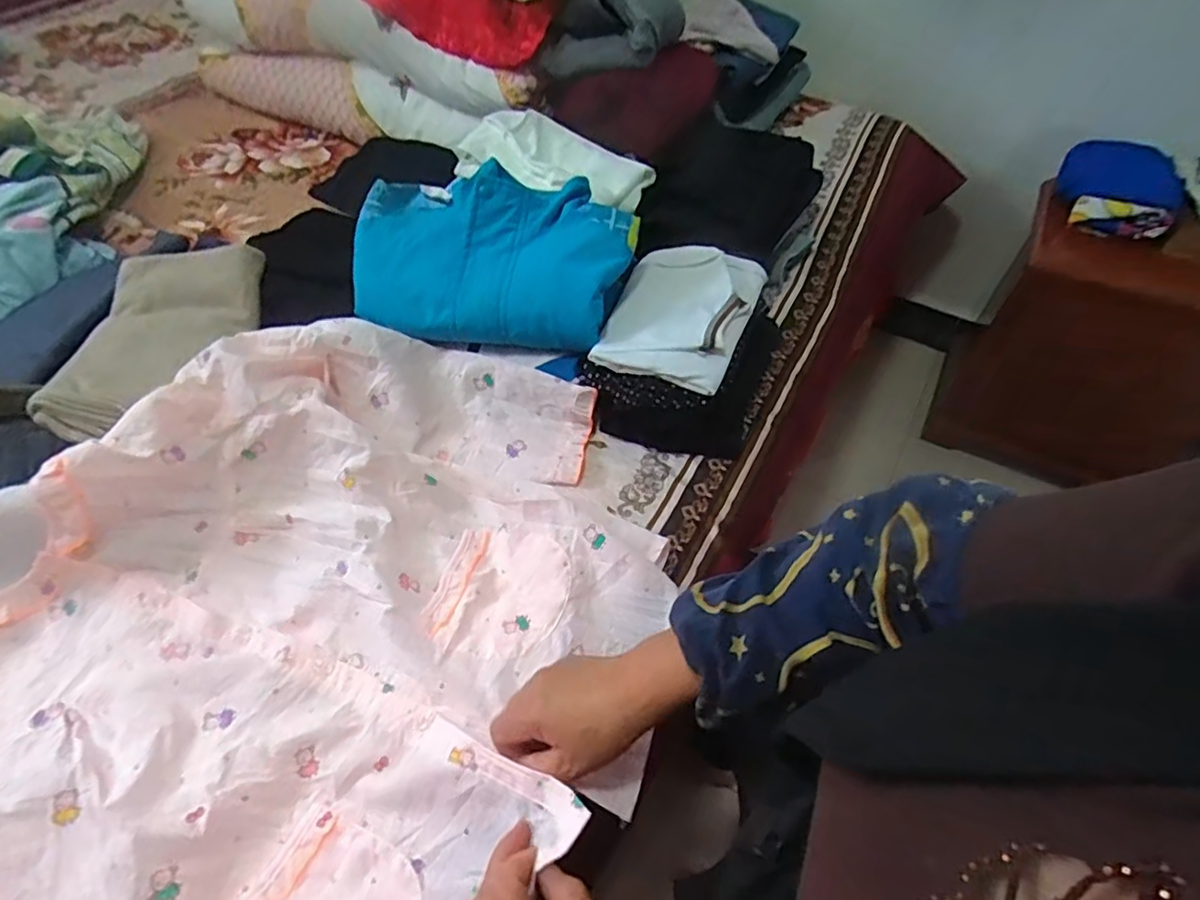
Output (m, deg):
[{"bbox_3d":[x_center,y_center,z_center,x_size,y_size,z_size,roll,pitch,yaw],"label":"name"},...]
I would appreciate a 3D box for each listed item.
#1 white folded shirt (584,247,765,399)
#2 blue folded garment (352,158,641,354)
[{"bbox_3d":[0.092,-0.160,0.694,0.153,0.043,0.234,17,53,11],"label":"white folded shirt"},{"bbox_3d":[-0.124,-0.225,0.711,0.312,0.057,0.215,10,81,8],"label":"blue folded garment"}]

